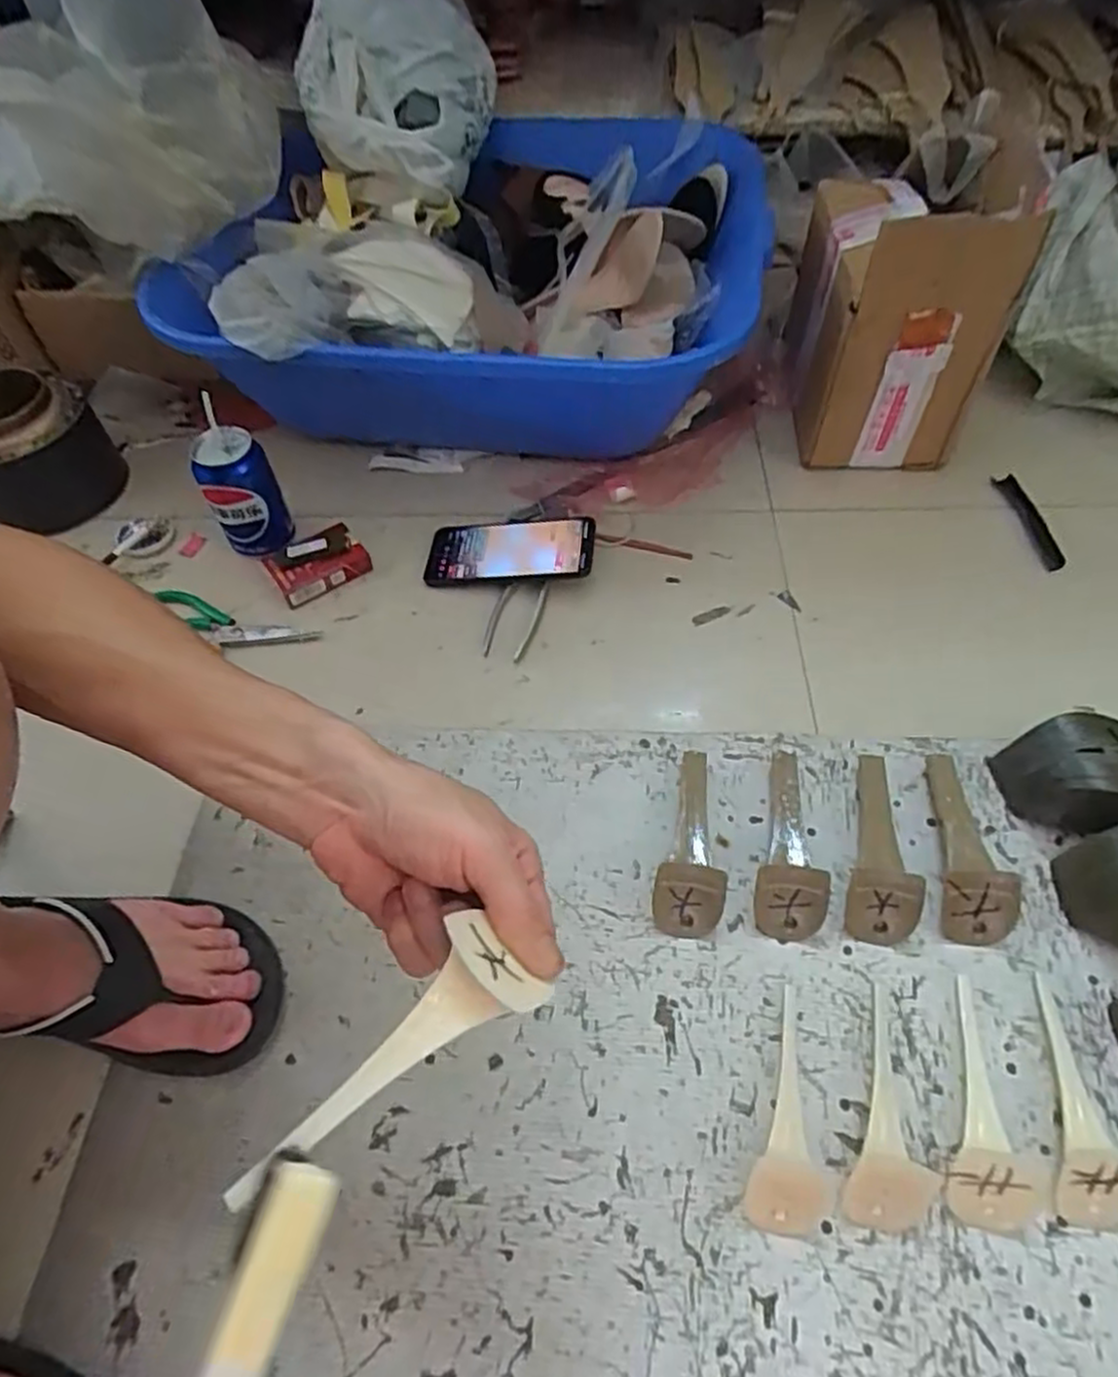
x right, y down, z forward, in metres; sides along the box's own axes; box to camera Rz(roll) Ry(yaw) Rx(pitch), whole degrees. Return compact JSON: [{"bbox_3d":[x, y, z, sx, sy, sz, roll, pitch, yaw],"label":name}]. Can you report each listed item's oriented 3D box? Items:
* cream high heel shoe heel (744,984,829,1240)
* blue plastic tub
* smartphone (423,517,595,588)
[{"bbox_3d":[0.134,0.245,0.453,0.047,0.036,0.132,4,55,6],"label":"cream high heel shoe heel"},{"bbox_3d":[-0.076,-0.461,0.860,0.561,0.207,0.540,-2,54,2],"label":"blue plastic tub"},{"bbox_3d":[-0.049,-0.132,0.731,0.161,0.014,0.076,-2,55,12],"label":"smartphone"}]

